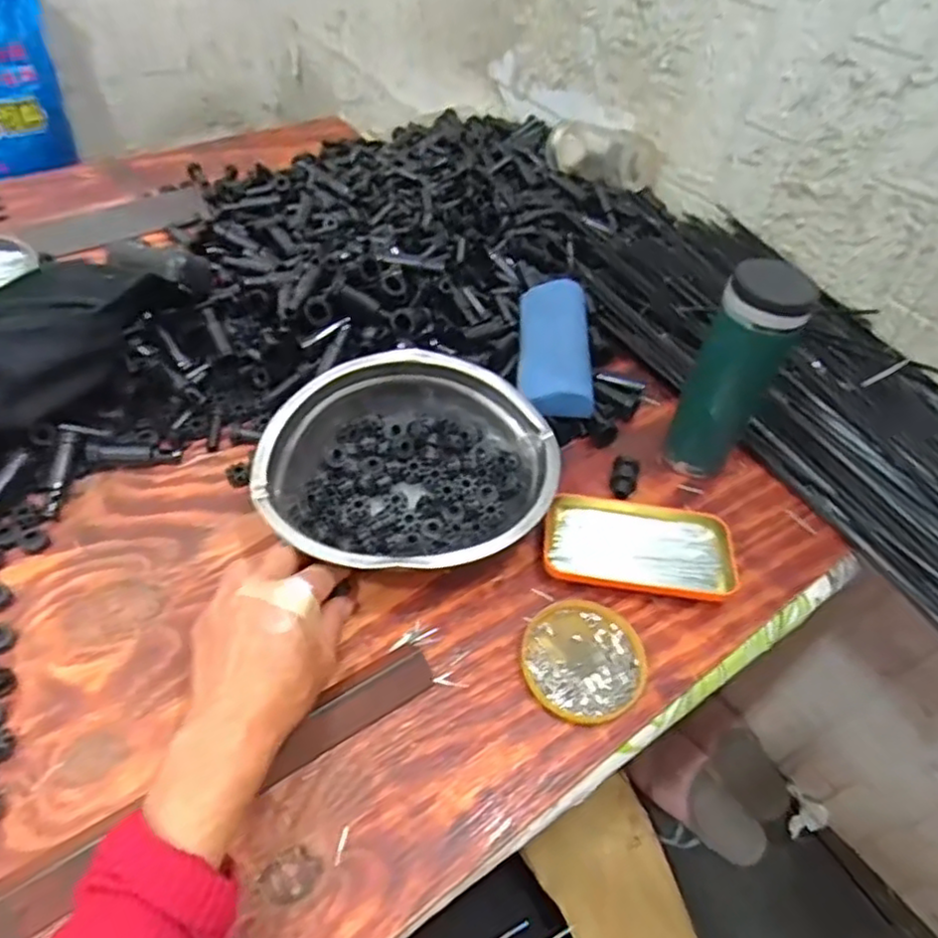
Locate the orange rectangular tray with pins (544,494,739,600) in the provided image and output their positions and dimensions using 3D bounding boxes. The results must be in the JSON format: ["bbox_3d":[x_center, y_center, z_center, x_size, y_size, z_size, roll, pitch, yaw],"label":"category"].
[{"bbox_3d":[0.130,0.059,0.521,0.140,0.018,0.075,7,49,0],"label":"orange rectangular tray with pins"}]

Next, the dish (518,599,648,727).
[{"bbox_3d":[0.076,0.128,0.460,0.079,0.013,0.081,3,49,-4],"label":"dish"}]

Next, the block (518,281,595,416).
[{"bbox_3d":[0.077,-0.111,0.615,0.062,0.037,0.165,5,49,-2],"label":"block"}]

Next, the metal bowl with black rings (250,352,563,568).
[{"bbox_3d":[-0.046,-0.005,0.514,0.215,0.070,0.183,-12,51,-16],"label":"metal bowl with black rings"}]

